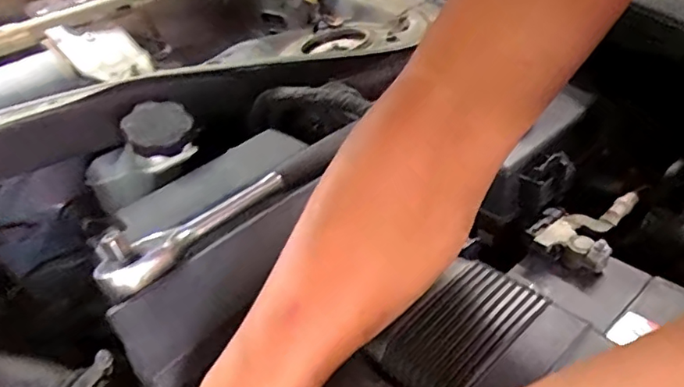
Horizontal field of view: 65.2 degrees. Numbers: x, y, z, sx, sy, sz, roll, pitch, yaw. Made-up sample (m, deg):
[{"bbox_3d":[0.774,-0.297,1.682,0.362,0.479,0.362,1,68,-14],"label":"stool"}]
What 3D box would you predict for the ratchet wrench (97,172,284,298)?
[{"bbox_3d":[-0.105,0.019,0.384,0.147,0.033,0.034,-32,44,-30],"label":"ratchet wrench"}]

